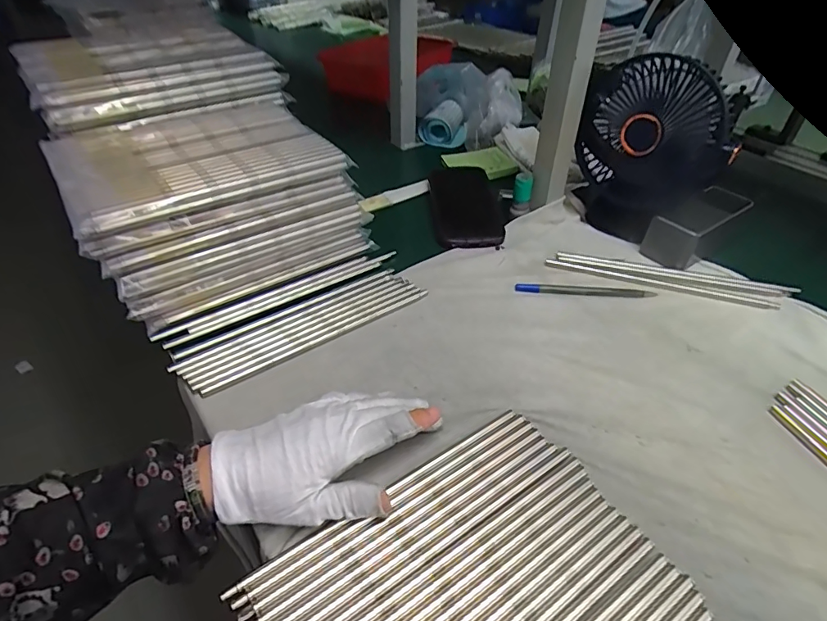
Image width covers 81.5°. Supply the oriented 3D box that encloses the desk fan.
[{"bbox_3d":[0.260,-0.173,0.529,0.148,0.180,0.088,27,47,27],"label":"desk fan"}]

